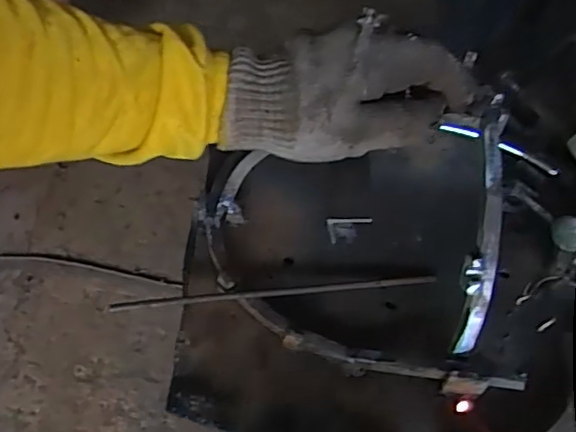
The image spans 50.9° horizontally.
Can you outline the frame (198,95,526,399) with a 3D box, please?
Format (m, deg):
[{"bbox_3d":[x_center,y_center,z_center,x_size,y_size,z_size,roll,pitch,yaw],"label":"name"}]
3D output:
[{"bbox_3d":[0.037,0.017,0.380,0.204,0.107,0.150,2,54,3],"label":"frame"}]

